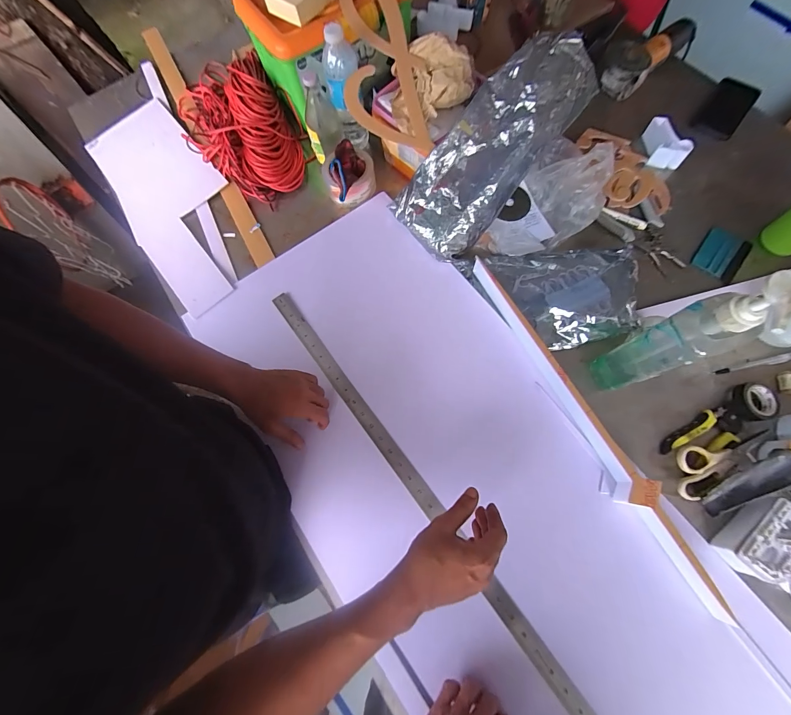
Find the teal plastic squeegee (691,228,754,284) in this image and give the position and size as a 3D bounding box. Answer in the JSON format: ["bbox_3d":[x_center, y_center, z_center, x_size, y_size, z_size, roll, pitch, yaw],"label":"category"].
[{"bbox_3d":[0.585,-0.184,0.621,0.073,0.007,0.092,36,77,13],"label":"teal plastic squeegee"}]

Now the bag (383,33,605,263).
[{"bbox_3d":[0.153,-0.344,0.590,0.350,0.086,0.159,-46,75,24],"label":"bag"}]

